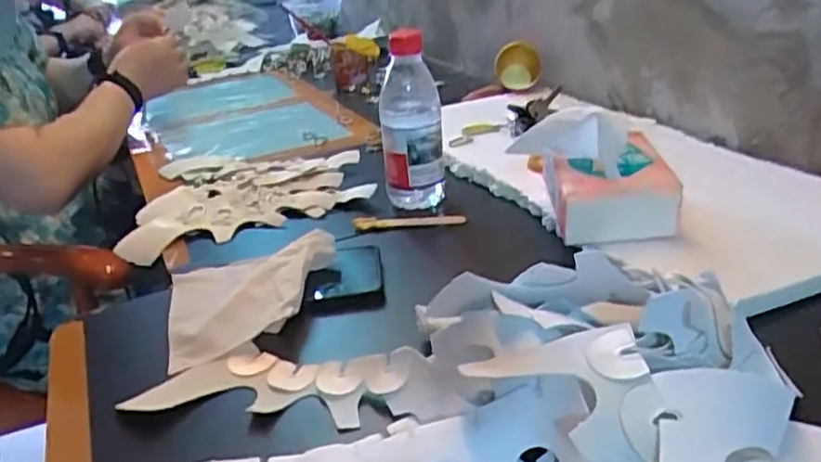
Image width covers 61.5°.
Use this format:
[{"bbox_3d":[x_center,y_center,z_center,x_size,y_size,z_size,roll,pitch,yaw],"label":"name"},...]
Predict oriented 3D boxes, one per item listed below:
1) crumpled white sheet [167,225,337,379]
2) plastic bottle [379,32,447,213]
[{"bbox_3d":[-0.128,0.050,0.565,0.141,0.035,0.116,-11,27,-10],"label":"crumpled white sheet"},{"bbox_3d":[0.000,-0.114,0.702,0.061,0.167,0.064,-7,26,-3],"label":"plastic bottle"}]

